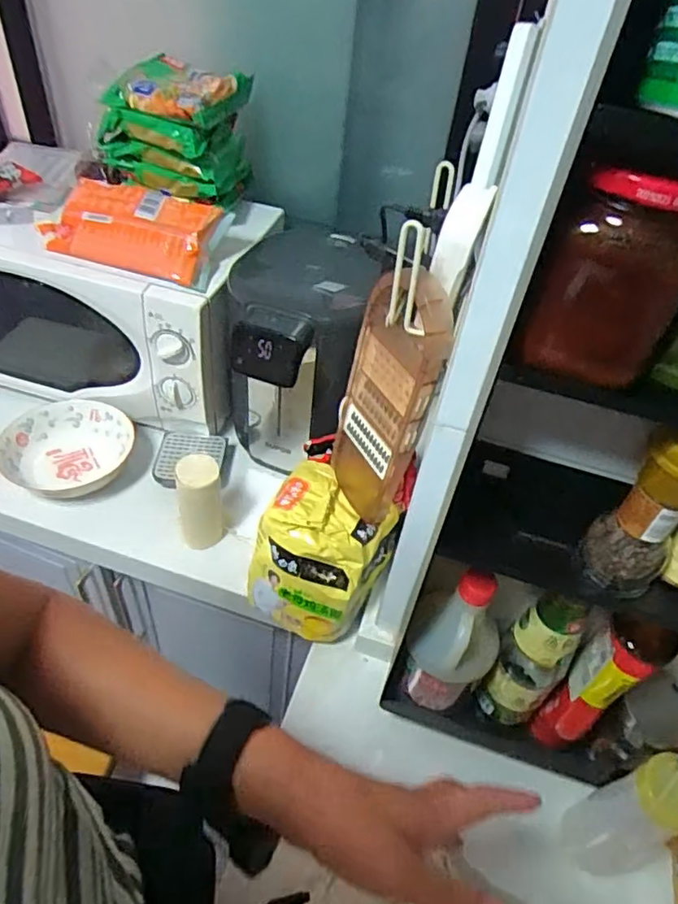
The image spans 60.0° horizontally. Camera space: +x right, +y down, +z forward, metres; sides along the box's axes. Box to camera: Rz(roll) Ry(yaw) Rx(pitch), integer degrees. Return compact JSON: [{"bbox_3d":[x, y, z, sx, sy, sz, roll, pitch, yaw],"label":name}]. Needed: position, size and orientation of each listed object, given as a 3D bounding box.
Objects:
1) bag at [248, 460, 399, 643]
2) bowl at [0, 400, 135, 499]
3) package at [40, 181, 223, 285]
[{"bbox_3d":[-0.021,0.111,0.698,0.142,0.140,0.153,27,49,18],"label":"bag"},{"bbox_3d":[-0.395,0.000,0.858,0.176,0.048,0.169,0,47,-7],"label":"bowl"},{"bbox_3d":[-0.285,-0.305,0.803,0.224,0.065,0.112,17,47,9],"label":"package"}]

